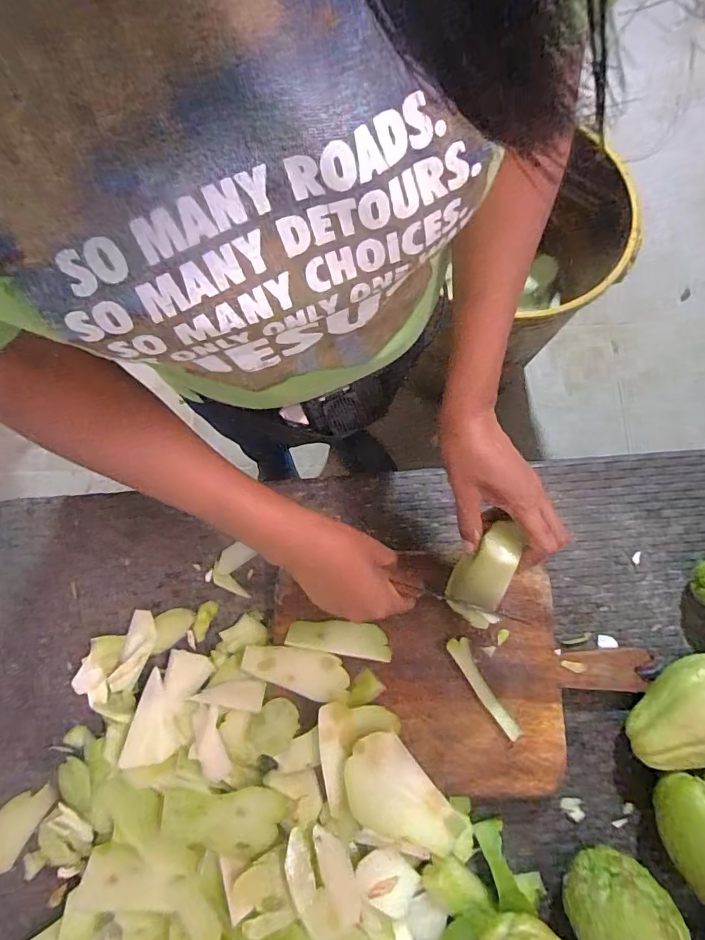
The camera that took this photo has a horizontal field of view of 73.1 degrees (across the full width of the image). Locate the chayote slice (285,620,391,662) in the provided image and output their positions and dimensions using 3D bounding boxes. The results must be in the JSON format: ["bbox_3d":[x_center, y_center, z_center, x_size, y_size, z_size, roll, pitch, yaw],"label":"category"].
[{"bbox_3d":[-0.013,0.171,0.487,0.104,0.009,0.031,8,77,1],"label":"chayote slice"}]

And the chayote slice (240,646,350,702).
[{"bbox_3d":[-0.059,0.204,0.481,0.108,0.007,0.041,6,62,8],"label":"chayote slice"}]

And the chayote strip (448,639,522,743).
[{"bbox_3d":[0.134,0.219,0.481,0.022,0.008,0.109,-32,79,-7],"label":"chayote strip"}]

